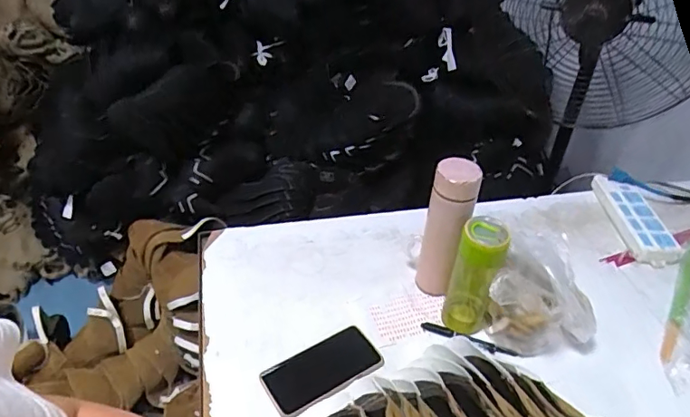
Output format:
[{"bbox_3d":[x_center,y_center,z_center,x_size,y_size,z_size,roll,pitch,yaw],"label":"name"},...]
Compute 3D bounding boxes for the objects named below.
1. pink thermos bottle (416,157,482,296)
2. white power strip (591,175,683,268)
[{"bbox_3d":[0.151,0.042,0.792,0.062,0.233,0.069,13,40,11],"label":"pink thermos bottle"},{"bbox_3d":[0.557,0.013,1.004,0.087,0.030,0.241,3,39,-1],"label":"white power strip"}]

